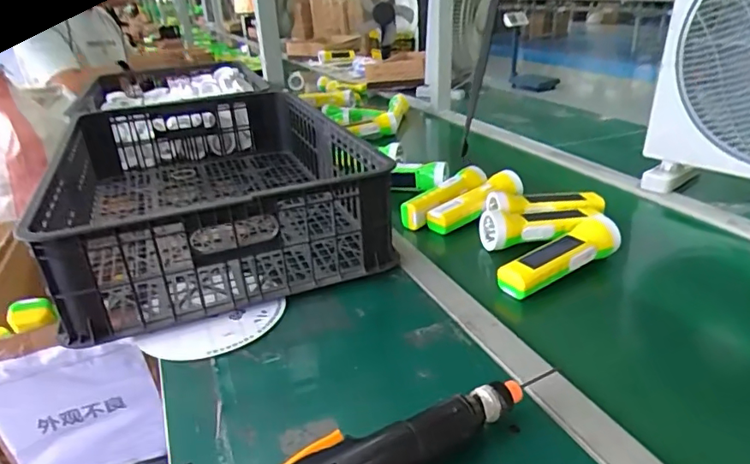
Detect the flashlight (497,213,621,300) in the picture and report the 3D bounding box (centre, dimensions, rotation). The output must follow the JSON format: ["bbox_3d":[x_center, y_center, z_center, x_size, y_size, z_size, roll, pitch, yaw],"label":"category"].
[{"bbox_3d":[0.230,0.028,0.652,0.170,0.048,0.058,-19,29,-30],"label":"flashlight"}]

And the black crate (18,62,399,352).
[{"bbox_3d":[-0.250,-0.084,0.820,0.398,0.147,0.590,-12,27,-18],"label":"black crate"}]

